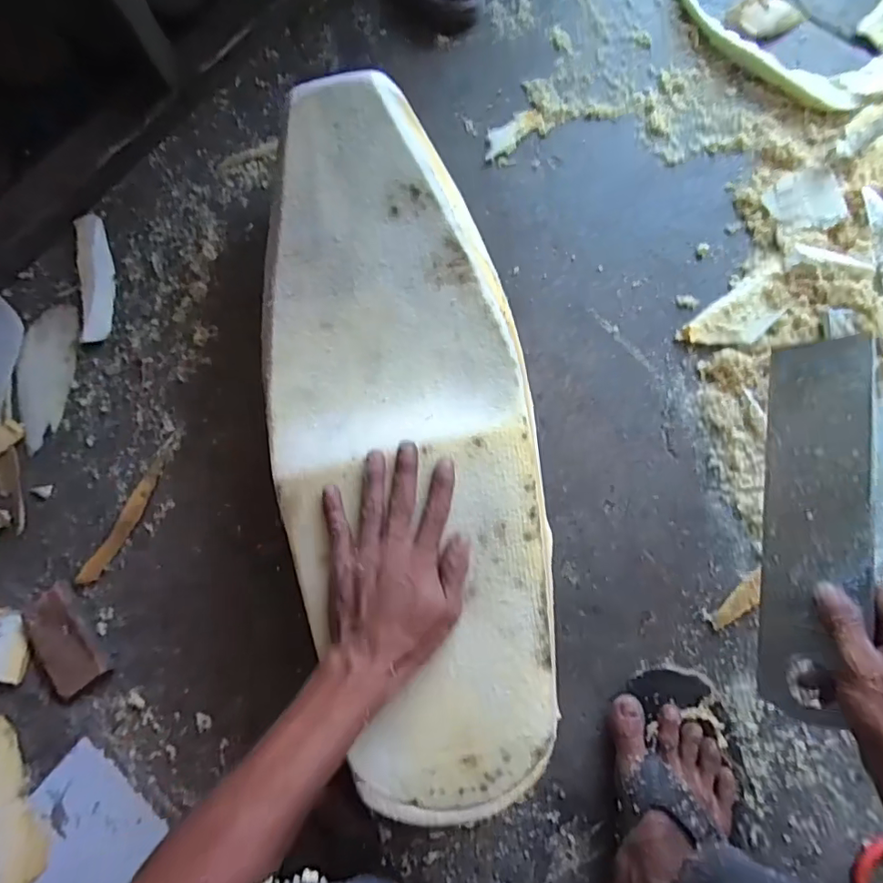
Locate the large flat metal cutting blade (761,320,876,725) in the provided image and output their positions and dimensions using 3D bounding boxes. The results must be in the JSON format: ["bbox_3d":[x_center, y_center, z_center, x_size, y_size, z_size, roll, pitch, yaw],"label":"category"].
[{"bbox_3d":[0.304,0.064,0.439,0.007,0.074,0.299,16,77,-39],"label":"large flat metal cutting blade"}]

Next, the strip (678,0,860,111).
[{"bbox_3d":[0.387,-0.545,0.714,0.075,0.031,0.367,-35,78,-4],"label":"strip"}]

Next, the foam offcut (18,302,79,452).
[{"bbox_3d":[-0.489,-0.083,0.670,0.069,0.011,0.187,-1,72,1],"label":"foam offcut"}]

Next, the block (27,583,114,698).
[{"bbox_3d":[-0.409,0.218,0.588,0.054,0.016,0.114,-37,78,-4],"label":"block"}]

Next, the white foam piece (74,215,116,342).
[{"bbox_3d":[-0.442,-0.214,0.693,0.042,0.018,0.182,-12,72,-2],"label":"white foam piece"}]

